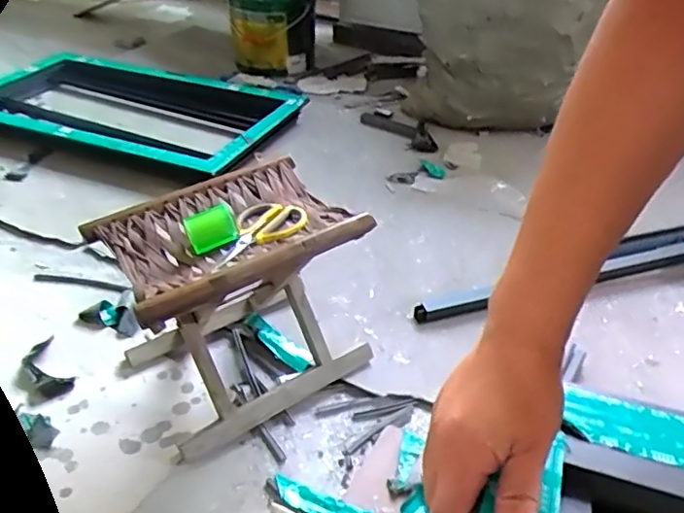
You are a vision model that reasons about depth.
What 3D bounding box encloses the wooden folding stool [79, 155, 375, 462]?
[{"bbox_3d":[-0.146,0.063,0.857,0.309,0.287,0.221,-23,43,-27],"label":"wooden folding stool"}]

